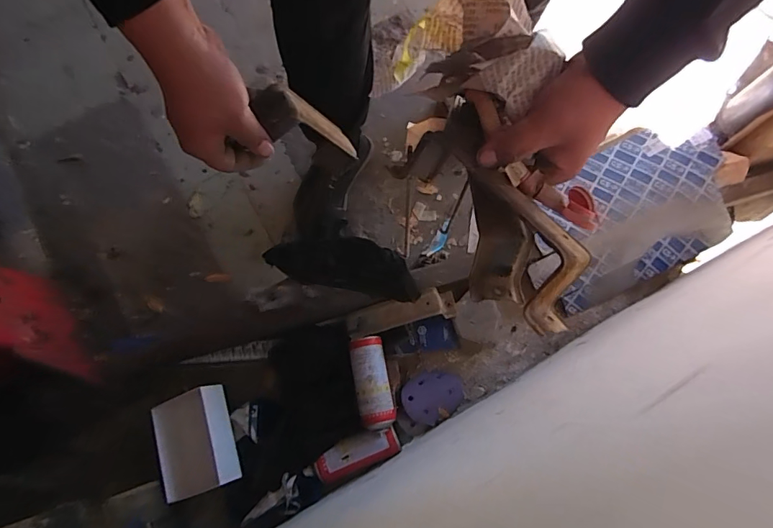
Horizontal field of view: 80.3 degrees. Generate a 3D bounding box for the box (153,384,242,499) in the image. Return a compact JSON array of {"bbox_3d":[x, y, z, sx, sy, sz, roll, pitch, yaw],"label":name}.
[{"bbox_3d":[-0.358,0.326,0.840,0.142,0.057,0.175,-18,75,-6],"label":"box"}]

